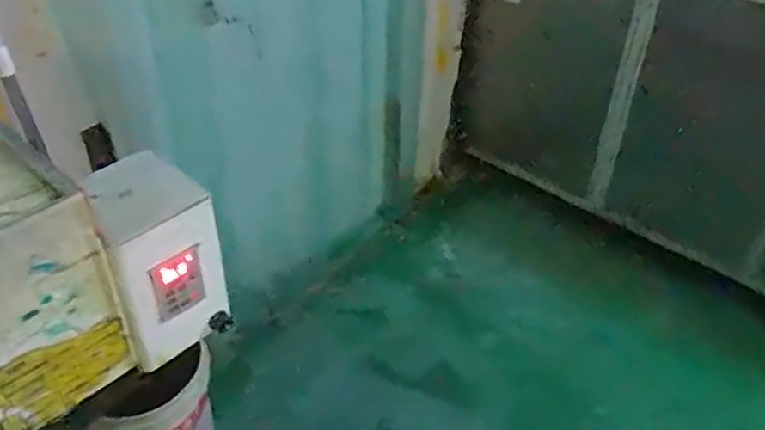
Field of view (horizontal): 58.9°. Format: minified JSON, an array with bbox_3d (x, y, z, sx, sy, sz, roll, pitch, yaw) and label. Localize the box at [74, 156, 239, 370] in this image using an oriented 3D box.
[{"bbox_3d":[-0.272,0.047,0.821,0.122,0.201,0.135,-21,44,-26],"label":"box"}]

